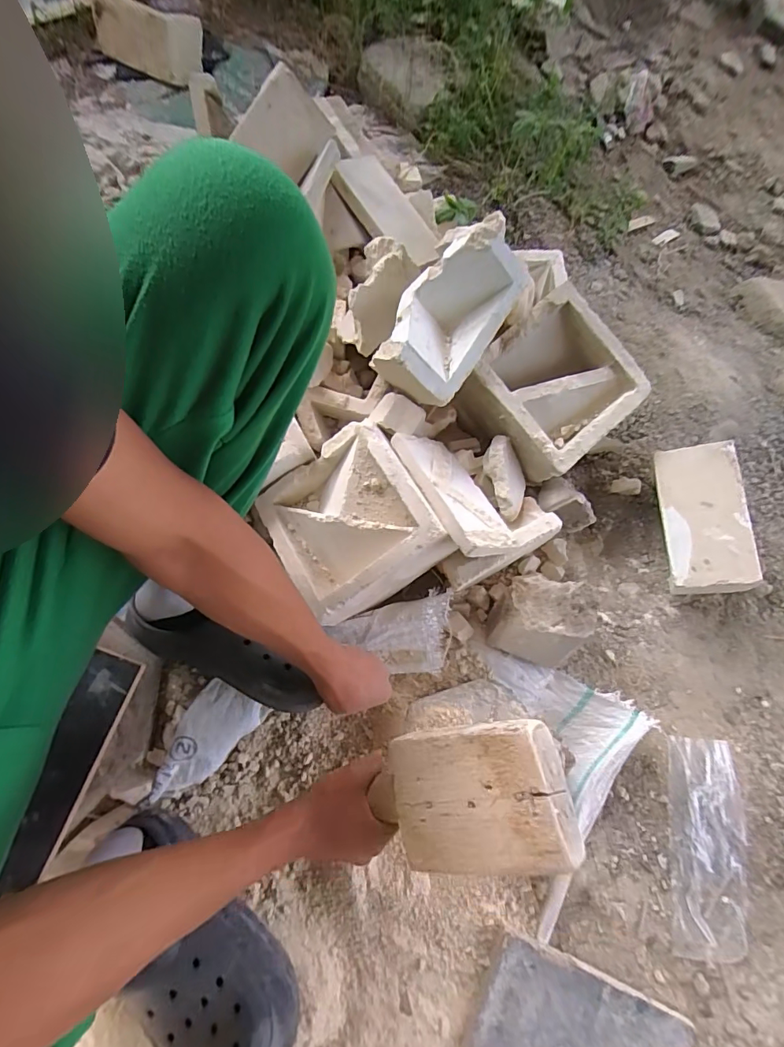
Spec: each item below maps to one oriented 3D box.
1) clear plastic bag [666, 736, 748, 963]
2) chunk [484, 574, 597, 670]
[{"bbox_3d":[0.399,0.405,0.583,0.085,0.023,0.241,8,69,1],"label":"clear plastic bag"},{"bbox_3d":[0.196,0.126,0.613,0.112,0.077,0.103,21,72,1],"label":"chunk"}]

